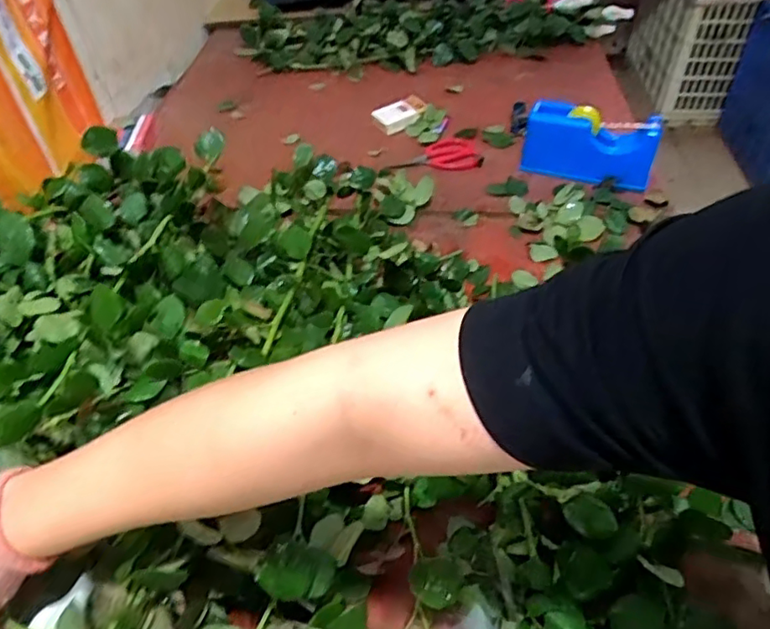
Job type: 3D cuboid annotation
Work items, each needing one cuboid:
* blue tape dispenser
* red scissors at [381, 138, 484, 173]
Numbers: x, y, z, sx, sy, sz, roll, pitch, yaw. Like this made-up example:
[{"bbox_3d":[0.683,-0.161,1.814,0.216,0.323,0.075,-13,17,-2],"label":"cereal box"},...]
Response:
[{"bbox_3d":[0.313,-0.259,0.946,0.206,0.112,0.059,14,48,17],"label":"blue tape dispenser"},{"bbox_3d":[0.083,-0.268,1.019,0.156,0.015,0.084,-8,45,-4],"label":"red scissors"}]

